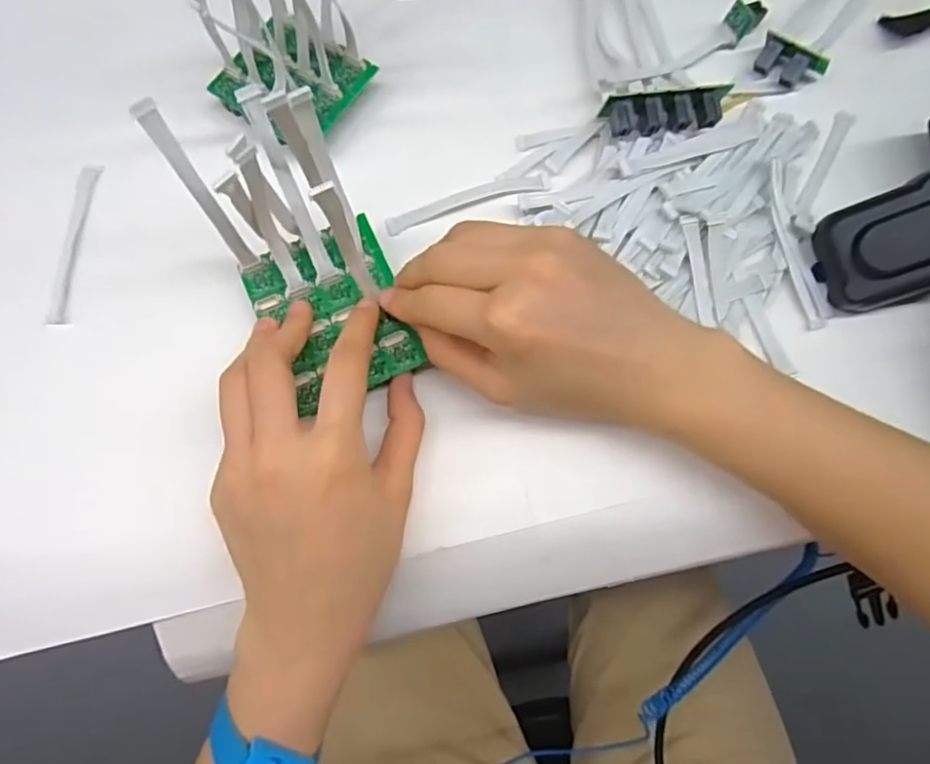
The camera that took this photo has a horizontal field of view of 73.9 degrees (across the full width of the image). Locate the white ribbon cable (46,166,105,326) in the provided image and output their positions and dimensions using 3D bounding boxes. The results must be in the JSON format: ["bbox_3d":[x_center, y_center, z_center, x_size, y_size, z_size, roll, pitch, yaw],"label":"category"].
[{"bbox_3d":[-0.208,-0.074,0.329,0.011,0.004,0.091,4,75,2],"label":"white ribbon cable"}]

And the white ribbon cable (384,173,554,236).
[{"bbox_3d":[0.002,-0.098,0.332,0.090,0.004,0.014,-17,75,-4],"label":"white ribbon cable"}]

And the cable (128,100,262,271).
[{"bbox_3d":[-0.113,-0.080,0.268,0.008,0.088,0.007,-27,55,-5],"label":"cable"}]

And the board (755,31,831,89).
[{"bbox_3d":[0.179,-0.175,0.342,0.036,0.018,0.017,33,77,9],"label":"board"}]

